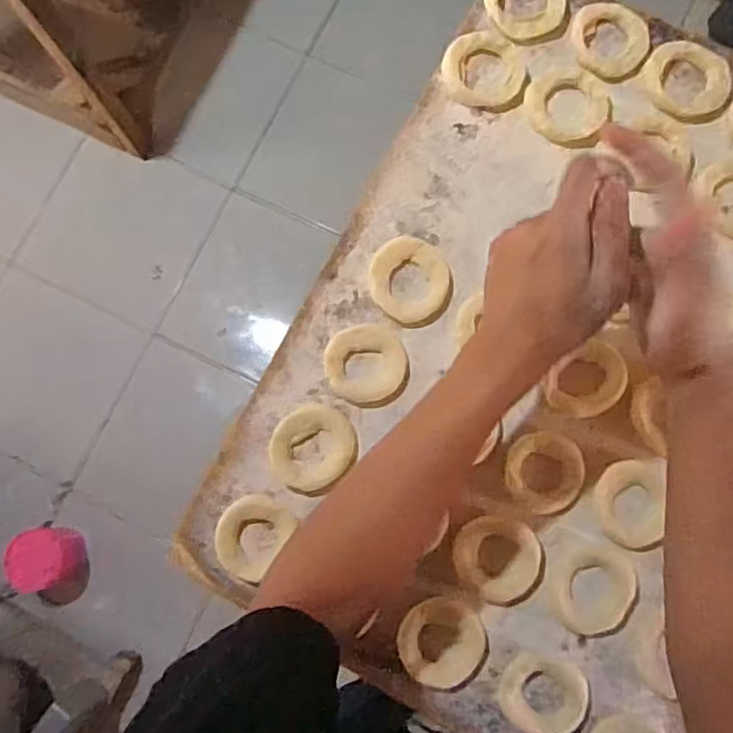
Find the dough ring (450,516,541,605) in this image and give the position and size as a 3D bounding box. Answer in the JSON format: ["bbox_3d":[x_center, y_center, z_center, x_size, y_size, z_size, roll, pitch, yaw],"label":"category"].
[{"bbox_3d":[0.104,0.149,0.502,0.069,0.008,0.061,43,85,7],"label":"dough ring"}]

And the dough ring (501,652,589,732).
[{"bbox_3d":[0.134,0.249,0.482,0.064,0.008,0.059,0,81,2],"label":"dough ring"}]

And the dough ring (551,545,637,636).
[{"bbox_3d":[0.176,0.174,0.496,0.061,0.011,0.067,0,81,2],"label":"dough ring"}]

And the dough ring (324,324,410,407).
[{"bbox_3d":[0.001,-0.001,0.526,0.067,0.013,0.065,-1,81,2],"label":"dough ring"}]

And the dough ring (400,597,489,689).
[{"bbox_3d":[0.058,0.214,0.496,0.066,0.008,0.064,0,81,2],"label":"dough ring"}]

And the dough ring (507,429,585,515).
[{"bbox_3d":[0.142,0.084,0.510,0.059,0.006,0.062,0,82,2],"label":"dough ring"}]

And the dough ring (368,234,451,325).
[{"bbox_3d":[0.037,-0.073,0.530,0.065,0.013,0.070,0,81,2],"label":"dough ring"}]

